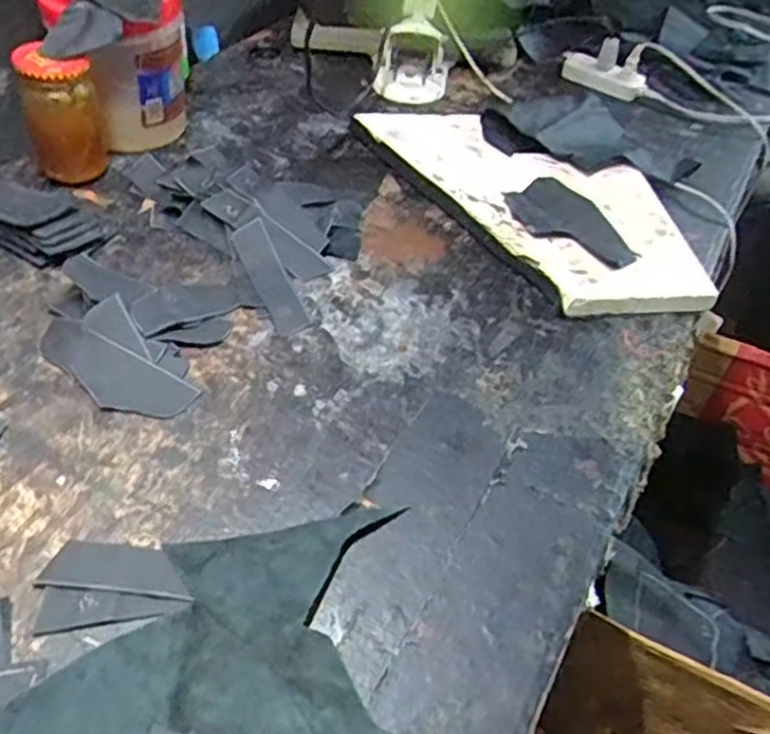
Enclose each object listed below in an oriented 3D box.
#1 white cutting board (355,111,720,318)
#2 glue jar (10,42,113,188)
[{"bbox_3d":[0.157,-0.169,0.727,0.192,0.033,0.377,-23,53,-27],"label":"white cutting board"},{"bbox_3d":[-0.285,-0.225,0.667,0.060,0.116,0.060,-9,47,-16],"label":"glue jar"}]

